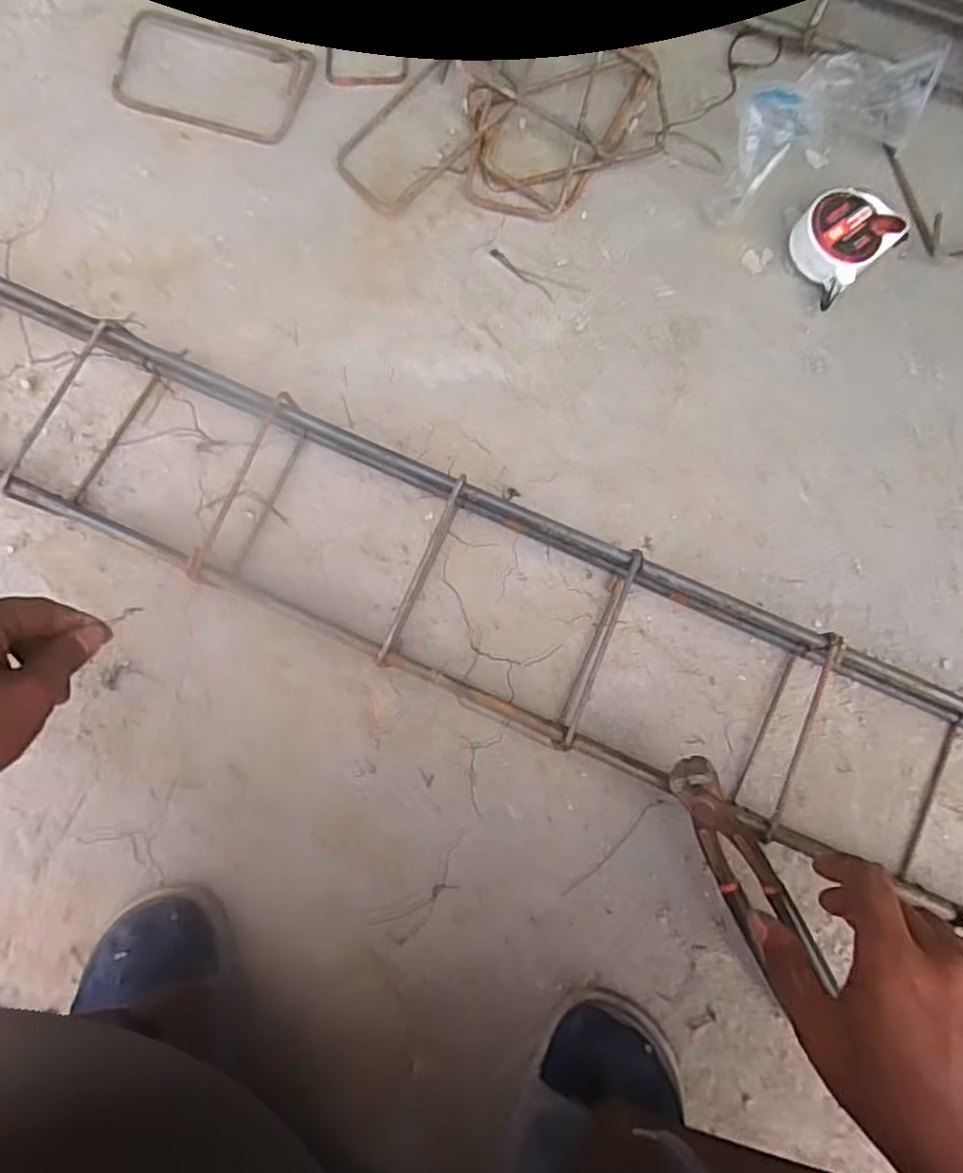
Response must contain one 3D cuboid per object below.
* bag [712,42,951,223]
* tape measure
[{"bbox_3d":[0.260,-0.372,0.550,0.170,0.062,0.082,-23,84,-2],"label":"bag"},{"bbox_3d":[0.281,-0.272,0.554,0.080,0.034,0.065,-41,85,-4],"label":"tape measure"}]

